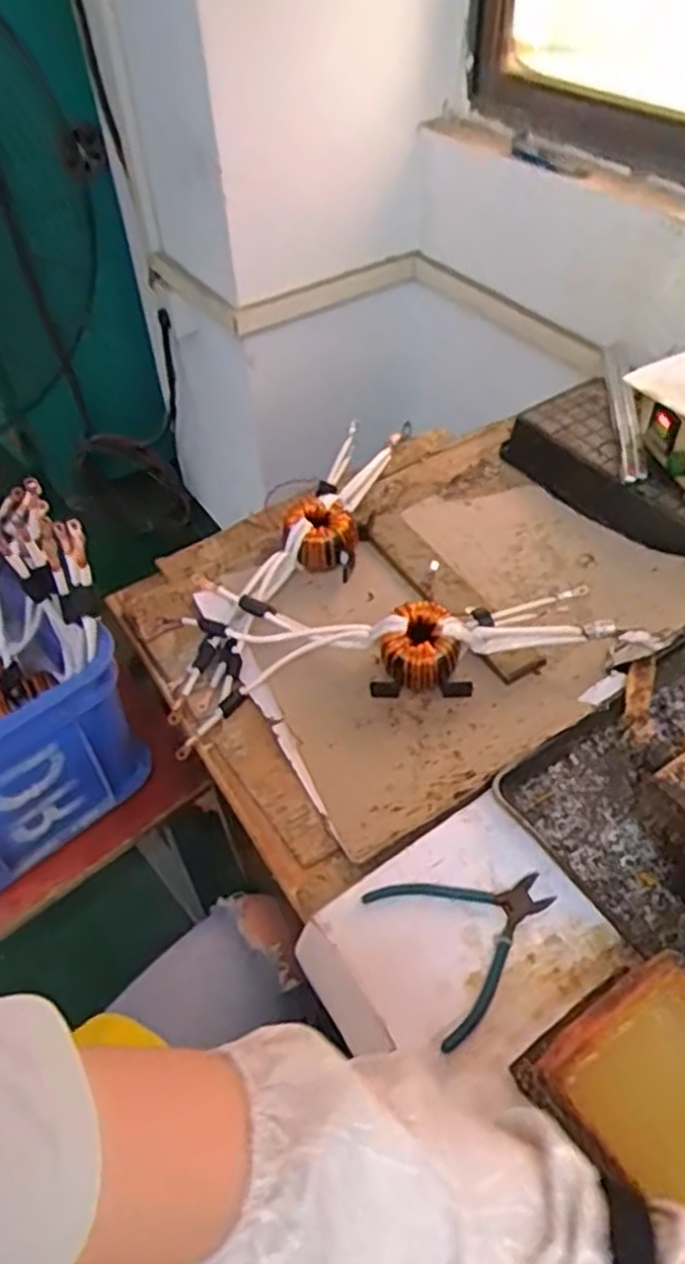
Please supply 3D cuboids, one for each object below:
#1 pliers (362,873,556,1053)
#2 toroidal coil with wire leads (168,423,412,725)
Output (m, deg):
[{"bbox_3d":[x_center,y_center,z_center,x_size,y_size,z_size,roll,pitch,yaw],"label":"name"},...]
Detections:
[{"bbox_3d":[0.104,0.232,0.597,0.133,0.011,0.126,-22,50,-16],"label":"pliers"},{"bbox_3d":[-0.037,-0.091,0.895,0.088,0.066,0.494,19,52,20],"label":"toroidal coil with wire leads"}]

